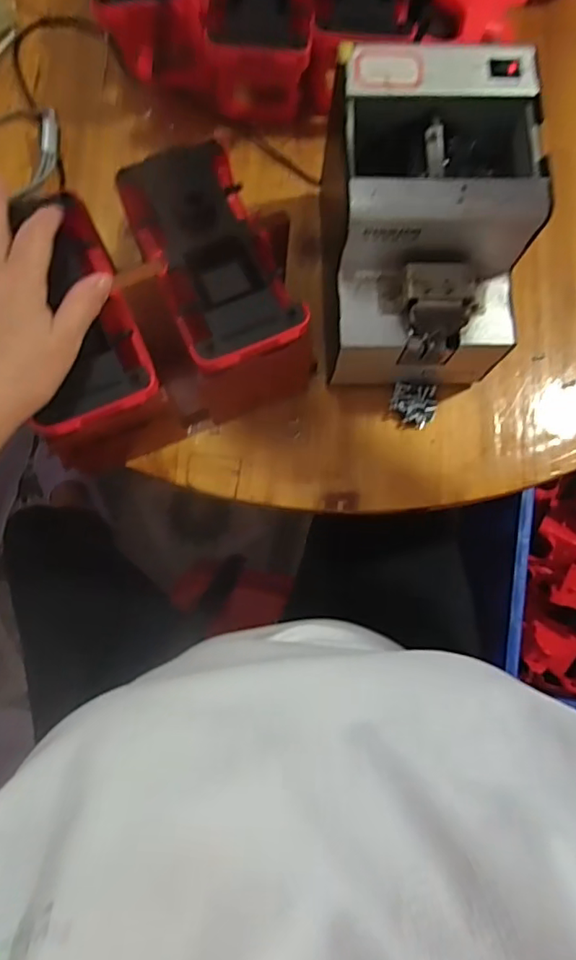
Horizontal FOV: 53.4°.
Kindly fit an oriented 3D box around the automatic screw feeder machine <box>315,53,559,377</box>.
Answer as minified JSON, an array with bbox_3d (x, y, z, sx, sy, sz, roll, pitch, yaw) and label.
[{"bbox_3d":[0.095,-0.172,0.413,0.120,0.151,0.169,0,80,0],"label":"automatic screw feeder machine"}]

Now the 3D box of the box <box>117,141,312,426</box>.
[{"bbox_3d":[-0.046,-0.137,0.417,0.093,0.116,0.150,-18,80,-3],"label":"box"}]

